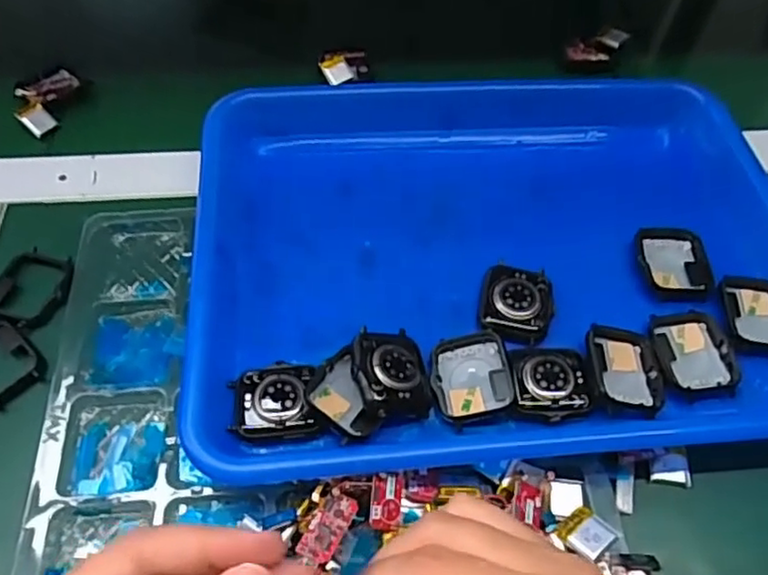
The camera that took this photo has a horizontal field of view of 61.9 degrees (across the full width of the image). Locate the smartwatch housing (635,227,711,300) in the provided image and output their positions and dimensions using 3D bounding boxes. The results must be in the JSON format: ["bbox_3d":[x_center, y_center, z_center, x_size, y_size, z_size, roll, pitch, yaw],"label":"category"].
[{"bbox_3d":[0.159,-0.013,0.352,0.036,0.008,0.046,3,55,0],"label":"smartwatch housing"}]

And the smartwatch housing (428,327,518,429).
[{"bbox_3d":[0.042,0.042,0.307,0.037,0.009,0.043,-6,55,-6],"label":"smartwatch housing"}]

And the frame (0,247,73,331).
[{"bbox_3d":[-0.193,0.000,0.348,0.042,0.007,0.046,12,55,6],"label":"frame"}]

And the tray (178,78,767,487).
[{"bbox_3d":[0.061,-0.040,0.363,0.319,0.035,0.280,-4,55,-5],"label":"tray"}]

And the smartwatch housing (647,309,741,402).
[{"bbox_3d":[0.156,0.034,0.323,0.039,0.005,0.045,-5,55,-6],"label":"smartwatch housing"}]

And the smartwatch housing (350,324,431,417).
[{"bbox_3d":[0.004,0.040,0.301,0.037,0.012,0.045,-1,60,-21],"label":"smartwatch housing"}]

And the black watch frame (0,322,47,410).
[{"bbox_3d":[-0.198,0.038,0.324,0.044,0.005,0.038,39,62,22],"label":"black watch frame"}]

